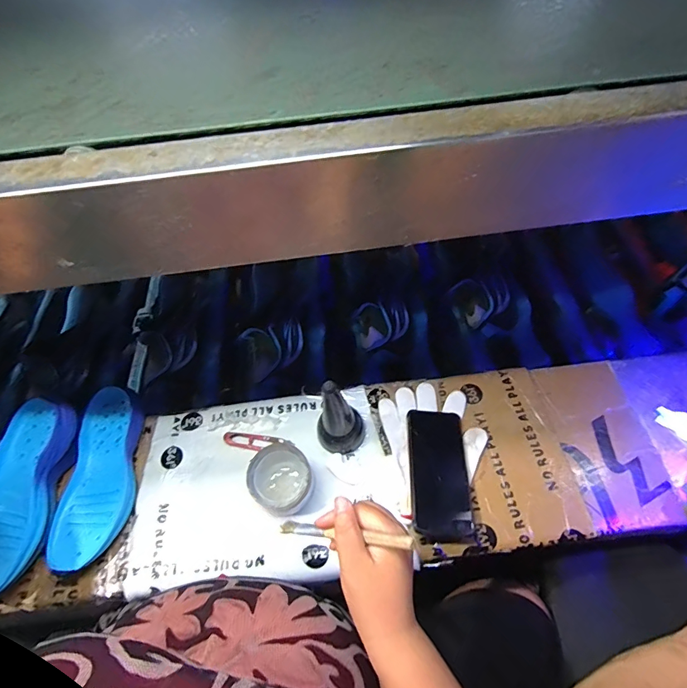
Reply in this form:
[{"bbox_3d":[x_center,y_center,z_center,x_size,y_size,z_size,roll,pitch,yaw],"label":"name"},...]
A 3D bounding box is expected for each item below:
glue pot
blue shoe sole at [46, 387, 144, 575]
[{"bbox_3d":[-0.081,0.182,0.553,0.082,0.046,0.081,-2,59,3],"label":"glue pot"},{"bbox_3d":[-0.345,0.181,0.584,0.092,0.045,0.238,-2,59,3],"label":"blue shoe sole"}]

